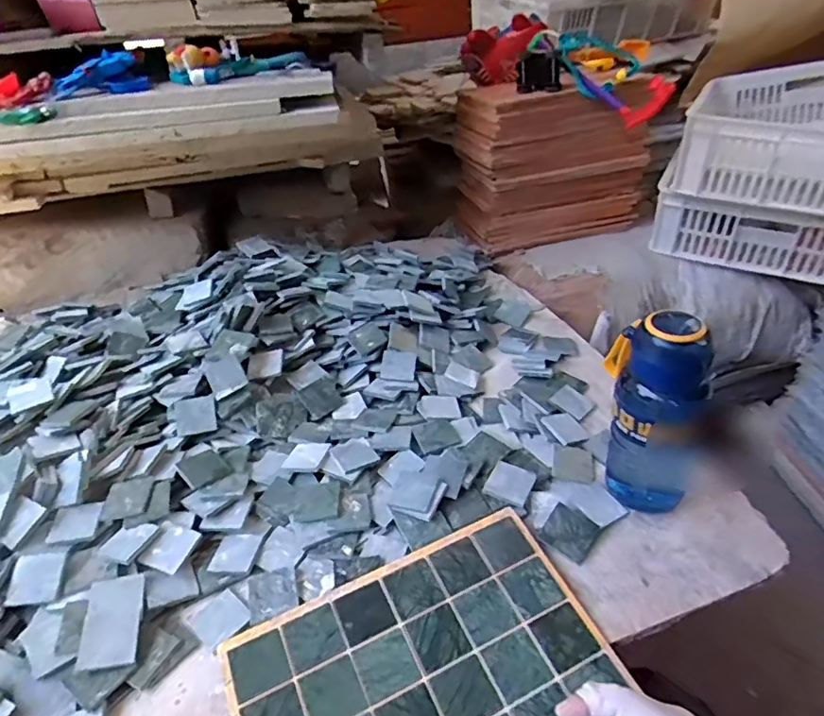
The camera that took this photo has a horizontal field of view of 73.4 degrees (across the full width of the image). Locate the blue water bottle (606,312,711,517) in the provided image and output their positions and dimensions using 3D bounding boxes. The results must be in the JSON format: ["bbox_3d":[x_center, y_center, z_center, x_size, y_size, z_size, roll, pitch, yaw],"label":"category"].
[{"bbox_3d":[0.247,0.061,0.573,0.103,0.221,0.072,14,42,24],"label":"blue water bottle"}]

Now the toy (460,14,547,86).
[{"bbox_3d":[0.211,-0.724,1.303,0.186,0.114,0.112,-1,38,7],"label":"toy"}]

